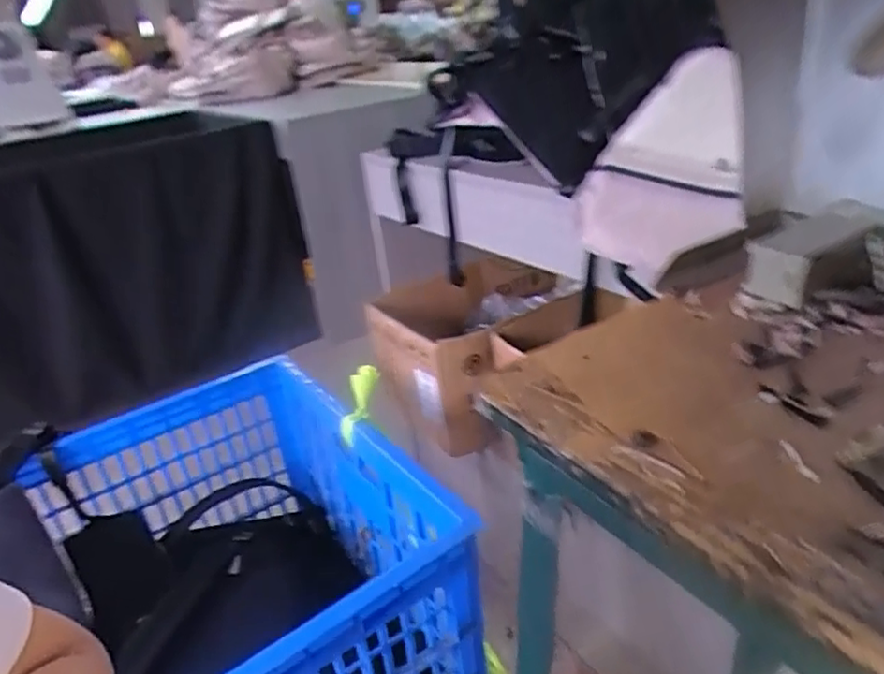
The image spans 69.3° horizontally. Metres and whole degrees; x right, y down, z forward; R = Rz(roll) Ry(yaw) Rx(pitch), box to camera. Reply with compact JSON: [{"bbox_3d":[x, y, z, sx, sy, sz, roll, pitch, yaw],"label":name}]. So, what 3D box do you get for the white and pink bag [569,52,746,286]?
[{"bbox_3d":[0.272,-0.204,0.741,0.158,0.109,0.324,15,64,38],"label":"white and pink bag"}]

